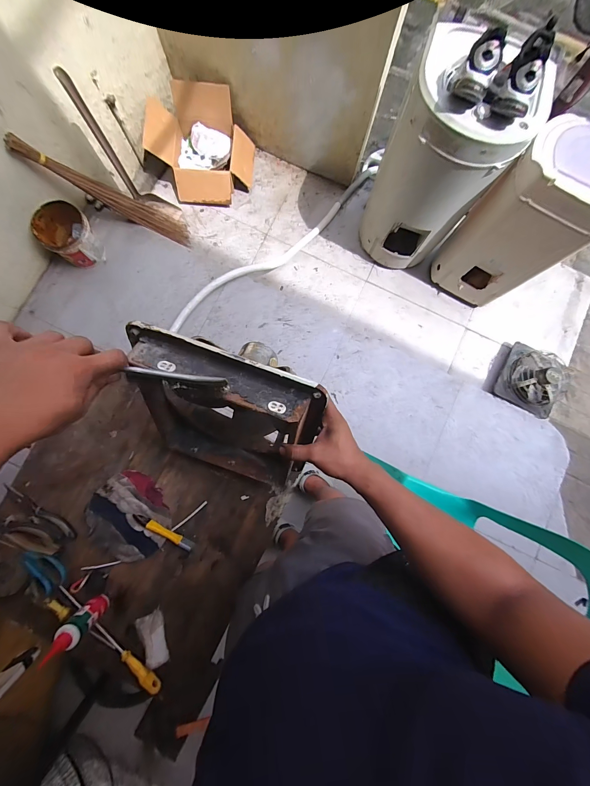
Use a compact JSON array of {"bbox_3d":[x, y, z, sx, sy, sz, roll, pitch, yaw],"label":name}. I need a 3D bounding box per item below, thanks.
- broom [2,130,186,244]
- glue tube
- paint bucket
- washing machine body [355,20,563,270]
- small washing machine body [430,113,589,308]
[{"bbox_3d":[-0.805,-0.856,1.348,0.064,0.703,0.135,-10,85,31],"label":"broom"},{"bbox_3d":[-0.405,0.436,0.574,0.040,0.150,0.034,44,85,2],"label":"glue tube"},{"bbox_3d":[-0.969,-0.680,1.343,0.203,0.189,0.203,0,85,-3],"label":"paint bucket"},{"bbox_3d":[0.558,-0.923,1.263,0.466,0.849,0.355,38,84,1],"label":"washing machine body"},{"bbox_3d":[0.974,-0.717,1.345,0.400,0.704,0.362,40,85,1],"label":"small washing machine body"}]

